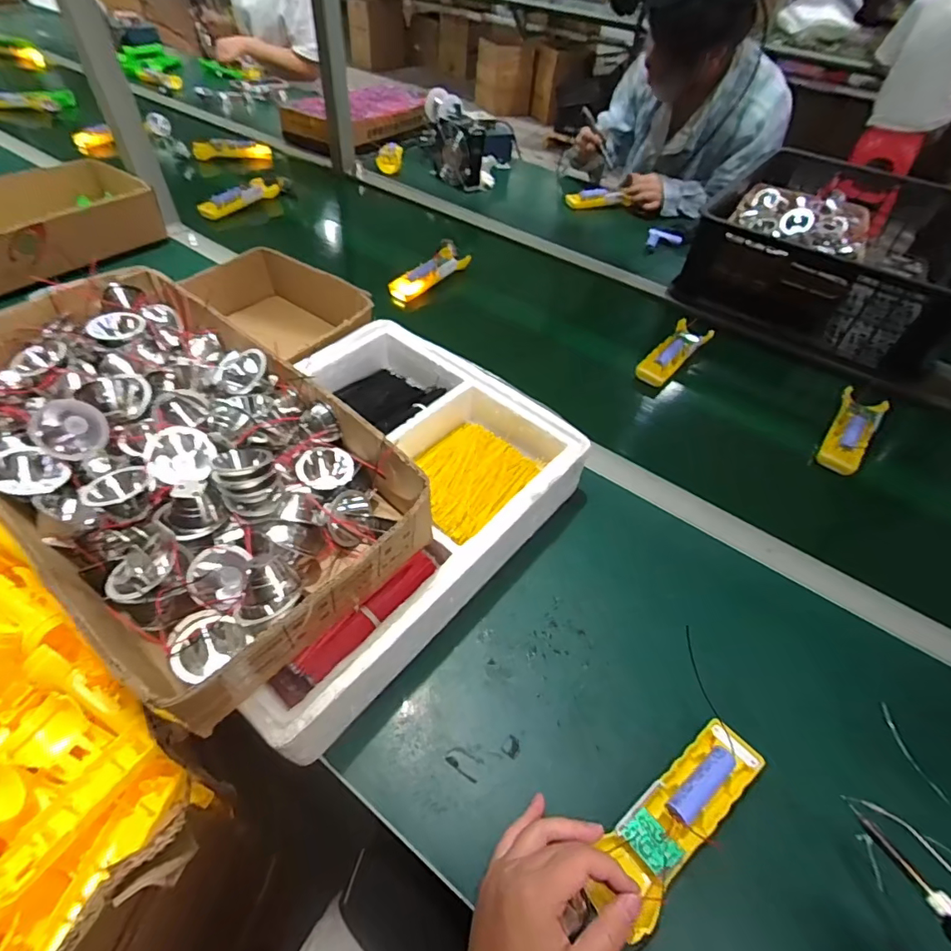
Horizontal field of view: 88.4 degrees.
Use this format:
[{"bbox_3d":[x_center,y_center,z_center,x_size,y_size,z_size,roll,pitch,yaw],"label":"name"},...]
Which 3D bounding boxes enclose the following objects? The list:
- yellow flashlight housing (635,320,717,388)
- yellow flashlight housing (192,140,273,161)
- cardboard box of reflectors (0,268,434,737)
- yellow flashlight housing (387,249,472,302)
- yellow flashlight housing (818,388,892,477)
[{"bbox_3d":[0.306,-0.194,0.748,0.054,0.033,0.164,36,56,21],"label":"yellow flashlight housing"},{"bbox_3d":[-0.570,-0.764,1.146,0.171,0.029,0.051,-2,51,-8],"label":"yellow flashlight housing"},{"bbox_3d":[-0.250,-0.025,0.406,0.412,0.071,0.216,36,56,22],"label":"cardboard box of reflectors"},{"bbox_3d":[-0.077,-0.352,0.849,0.060,0.028,0.163,29,54,17],"label":"yellow flashlight housing"},{"bbox_3d":[0.508,-0.061,0.657,0.051,0.031,0.165,32,55,19],"label":"yellow flashlight housing"}]

